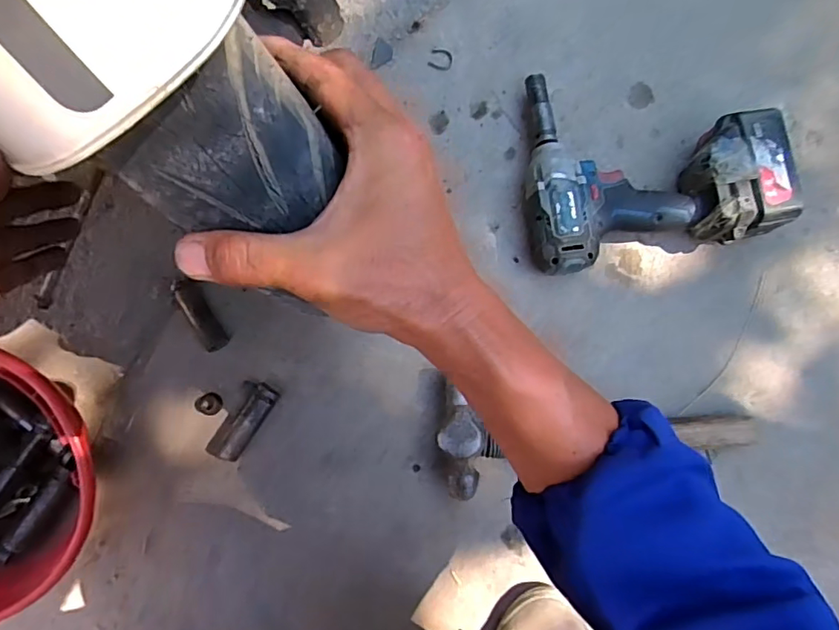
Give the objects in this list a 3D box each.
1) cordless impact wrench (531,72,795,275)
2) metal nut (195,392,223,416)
[{"bbox_3d":[0.220,-0.158,0.536,0.235,0.082,0.204,-10,83,-1],"label":"cordless impact wrench"},{"bbox_3d":[-0.215,0.091,0.551,0.026,0.007,0.023,29,84,4],"label":"metal nut"}]

